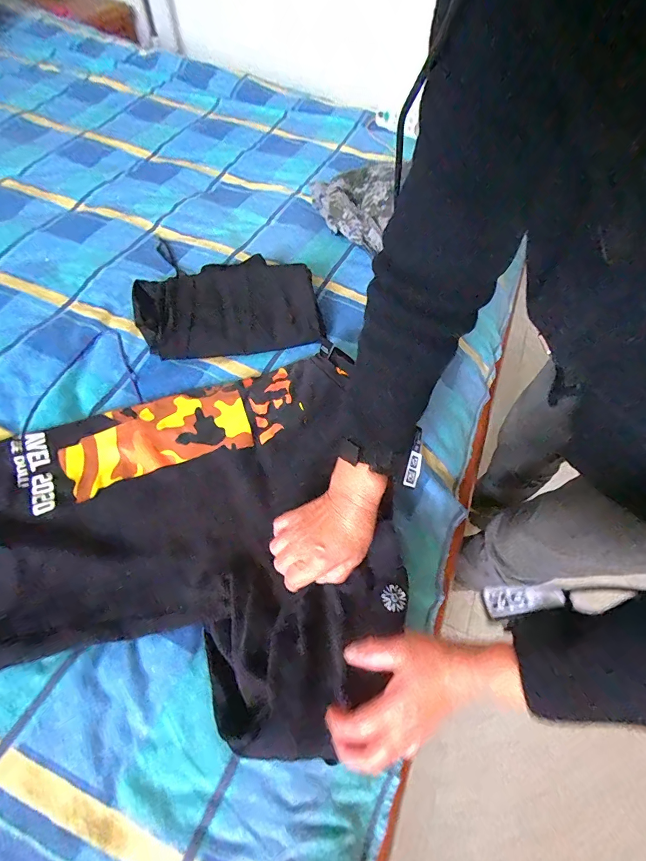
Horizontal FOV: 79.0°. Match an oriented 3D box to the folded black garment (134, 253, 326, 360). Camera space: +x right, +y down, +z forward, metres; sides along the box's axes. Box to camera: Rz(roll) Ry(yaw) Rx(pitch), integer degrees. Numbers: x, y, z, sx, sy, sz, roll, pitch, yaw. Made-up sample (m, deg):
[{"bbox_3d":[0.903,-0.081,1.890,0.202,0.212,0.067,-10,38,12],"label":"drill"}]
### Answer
[{"bbox_3d":[-0.164,-0.213,0.649,0.284,0.046,0.184,-11,56,-11],"label":"folded black garment"}]

